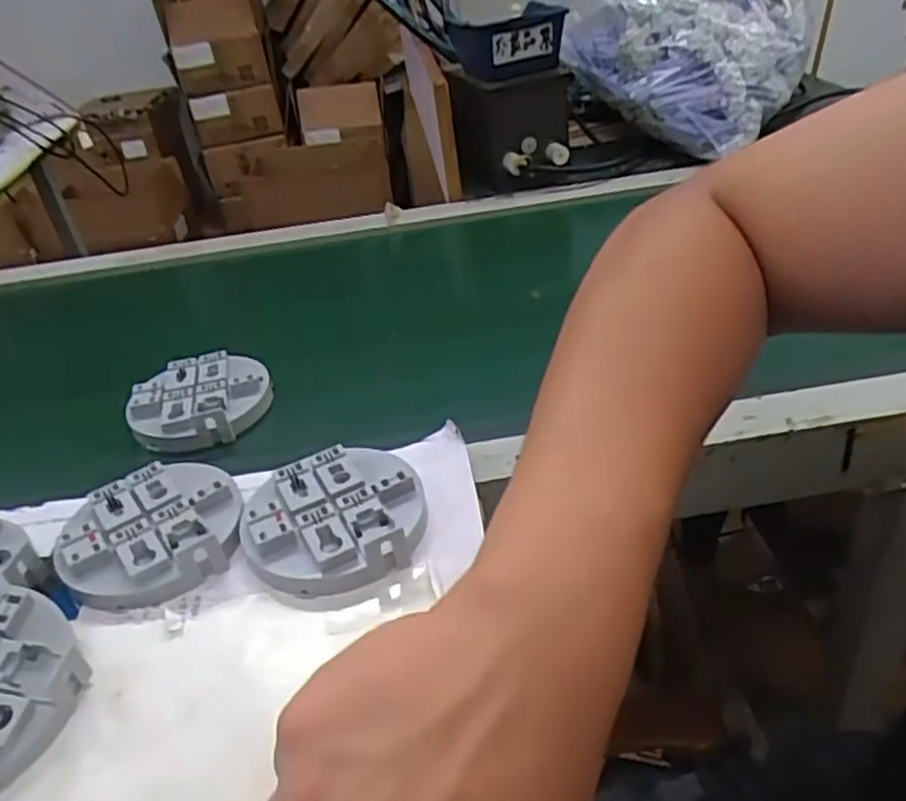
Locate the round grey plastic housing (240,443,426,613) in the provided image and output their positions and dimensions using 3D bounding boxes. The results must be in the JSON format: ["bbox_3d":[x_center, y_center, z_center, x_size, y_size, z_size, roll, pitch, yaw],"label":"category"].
[{"bbox_3d":[-0.065,0.067,0.422,0.100,0.026,0.095,-4,34,3],"label":"round grey plastic housing"}]

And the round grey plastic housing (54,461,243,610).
[{"bbox_3d":[-0.170,0.074,0.429,0.097,0.024,0.090,-4,34,3],"label":"round grey plastic housing"}]

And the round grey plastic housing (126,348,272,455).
[{"bbox_3d":[-0.185,-0.002,0.554,0.092,0.024,0.090,-4,34,3],"label":"round grey plastic housing"}]

